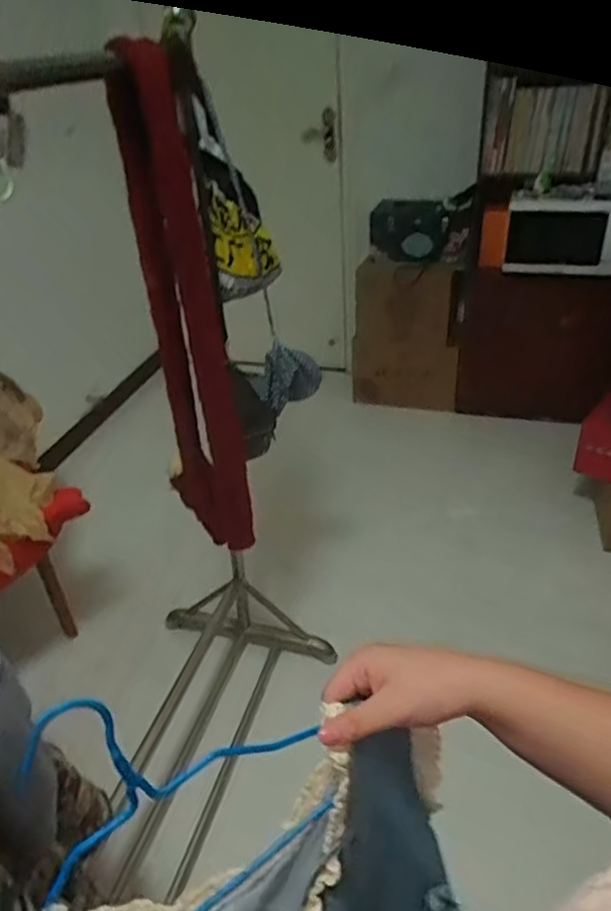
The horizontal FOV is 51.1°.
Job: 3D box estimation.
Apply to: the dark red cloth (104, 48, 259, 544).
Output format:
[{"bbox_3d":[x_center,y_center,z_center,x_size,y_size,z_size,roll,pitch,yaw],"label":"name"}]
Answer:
[{"bbox_3d":[-0.189,-0.189,1.040,0.125,0.781,0.107,-9,33,-8],"label":"dark red cloth"}]

